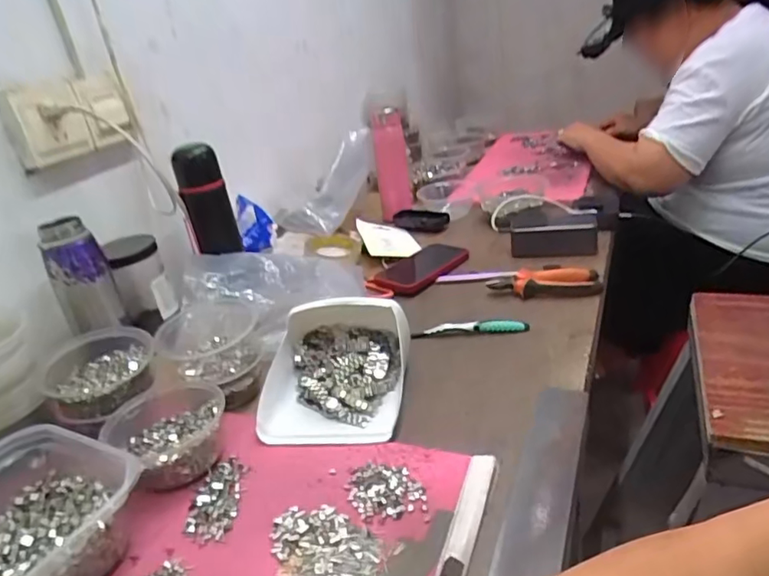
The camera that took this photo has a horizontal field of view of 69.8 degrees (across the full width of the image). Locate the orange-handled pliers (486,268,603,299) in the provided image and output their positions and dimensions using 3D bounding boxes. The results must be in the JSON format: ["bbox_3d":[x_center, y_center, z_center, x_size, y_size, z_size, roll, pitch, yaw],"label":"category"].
[{"bbox_3d":[0.226,-0.007,0.786,0.150,0.025,0.056,-3,27,13],"label":"orange-handled pliers"}]

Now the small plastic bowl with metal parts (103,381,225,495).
[{"bbox_3d":[-0.218,0.144,0.562,0.130,0.044,0.112,21,37,39],"label":"small plastic bowl with metal parts"}]

